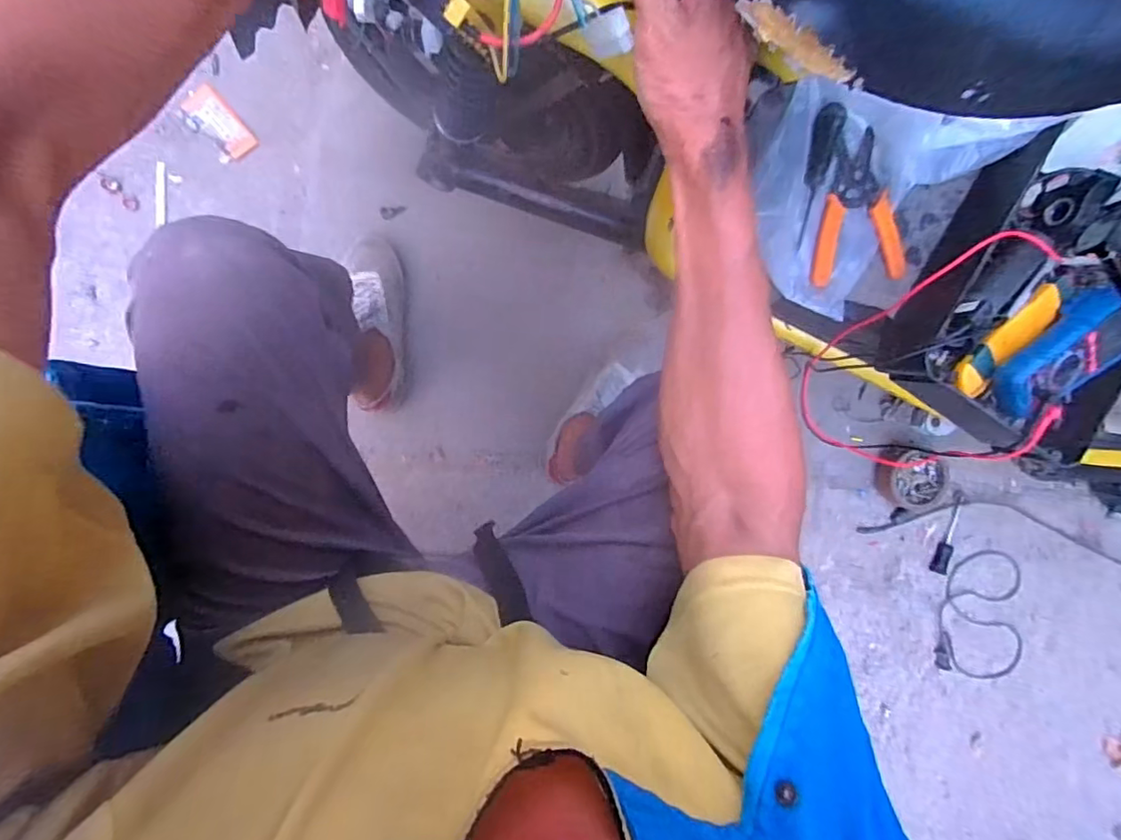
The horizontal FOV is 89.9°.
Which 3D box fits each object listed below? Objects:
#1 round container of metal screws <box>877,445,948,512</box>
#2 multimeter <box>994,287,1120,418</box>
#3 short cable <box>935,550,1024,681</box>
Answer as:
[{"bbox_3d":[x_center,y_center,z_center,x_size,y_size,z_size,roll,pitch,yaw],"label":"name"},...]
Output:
[{"bbox_3d":[0.612,0.103,0.970,0.106,0.056,0.102,0,92,-8],"label":"round container of metal screws"},{"bbox_3d":[0.492,-0.055,0.543,0.080,0.034,0.135,42,86,-7],"label":"multimeter"},{"bbox_3d":[0.781,0.361,1.030,0.170,0.013,0.238,6,91,-8],"label":"short cable"}]

